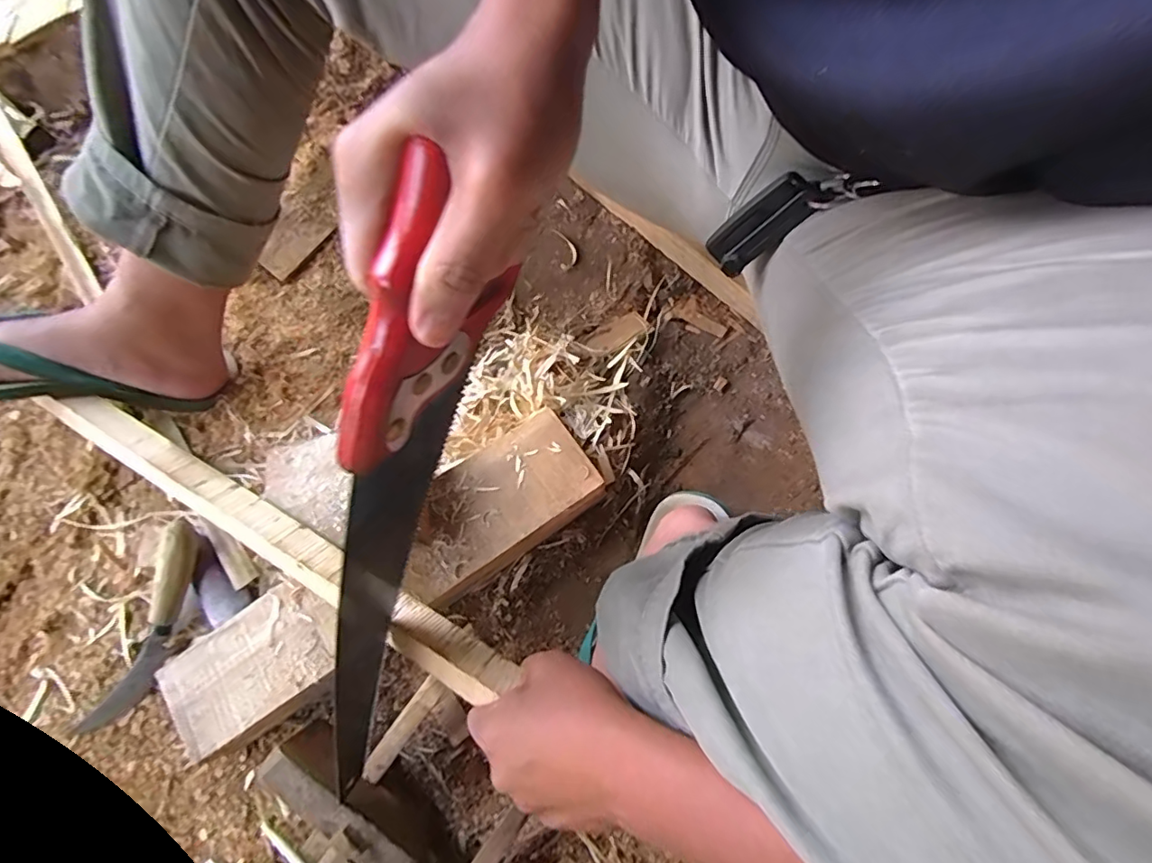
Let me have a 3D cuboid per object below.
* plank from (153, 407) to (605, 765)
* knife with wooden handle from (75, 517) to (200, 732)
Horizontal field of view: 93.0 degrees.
[{"bbox_3d":[-0.162,0.134,0.508,0.407,0.057,0.102,-36,74,-9],"label":"plank"},{"bbox_3d":[-0.386,0.178,0.494,0.036,0.027,0.198,23,91,7],"label":"knife with wooden handle"}]

